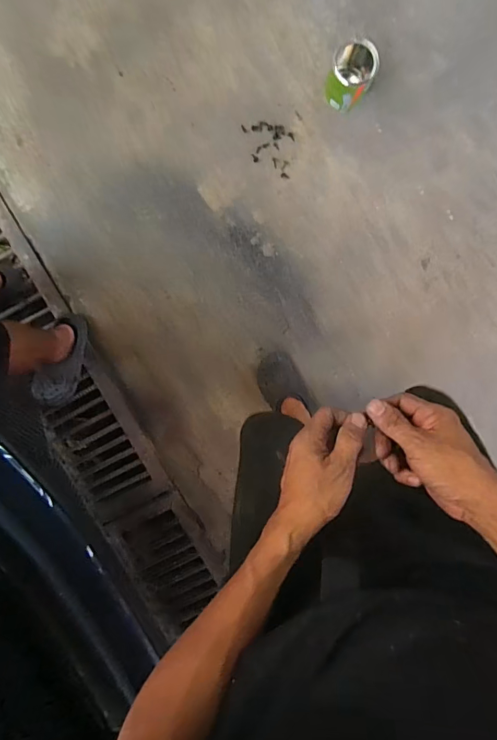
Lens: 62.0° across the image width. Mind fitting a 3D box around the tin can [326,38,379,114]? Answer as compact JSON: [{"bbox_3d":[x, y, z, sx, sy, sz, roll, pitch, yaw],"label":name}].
[{"bbox_3d":[0.261,-0.751,1.069,0.114,0.133,0.107,0,99,1],"label":"tin can"}]

